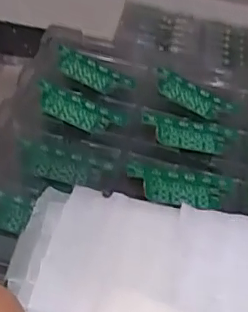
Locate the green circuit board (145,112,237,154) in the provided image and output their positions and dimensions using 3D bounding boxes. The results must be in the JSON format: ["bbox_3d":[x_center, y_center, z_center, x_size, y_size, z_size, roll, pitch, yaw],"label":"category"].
[{"bbox_3d":[0.091,-0.030,0.781,0.129,0.013,0.057,9,57,-13],"label":"green circuit board"}]

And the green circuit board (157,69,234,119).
[{"bbox_3d":[0.098,-0.089,0.845,0.120,0.014,0.044,29,68,11],"label":"green circuit board"}]

